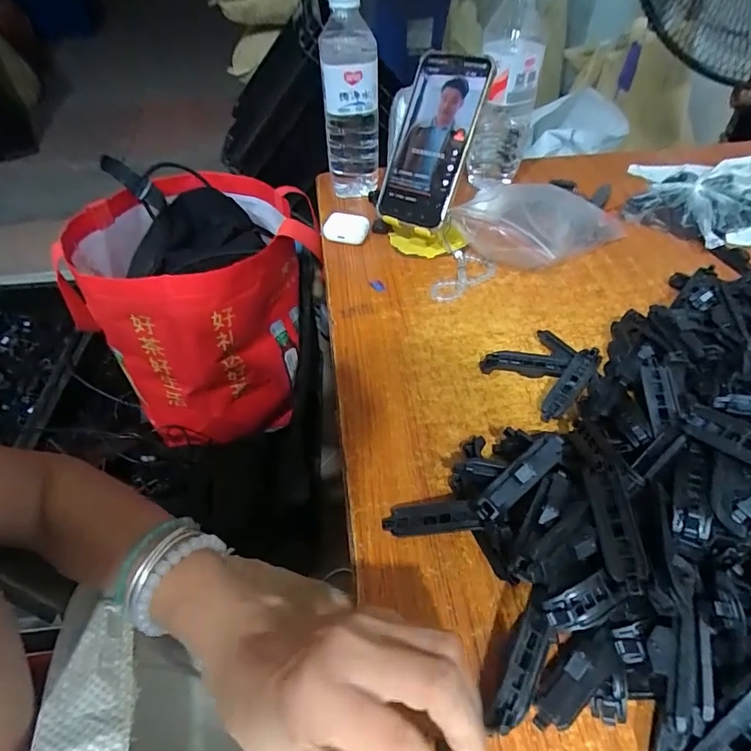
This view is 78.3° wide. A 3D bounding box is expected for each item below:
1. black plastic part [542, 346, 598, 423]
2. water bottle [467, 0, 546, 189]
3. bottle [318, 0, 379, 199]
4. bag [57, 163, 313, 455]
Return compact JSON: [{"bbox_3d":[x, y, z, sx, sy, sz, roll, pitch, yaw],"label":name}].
[{"bbox_3d":[0.154,0.008,0.366,0.020,0.008,0.070,33,79,31],"label":"black plastic part"},{"bbox_3d":[0.154,-0.335,0.542,0.067,0.216,0.062,9,48,9],"label":"water bottle"},{"bbox_3d":[-0.029,-0.305,0.521,0.064,0.212,0.062,-6,48,-4],"label":"bottle"},{"bbox_3d":[-0.247,-0.105,0.694,0.320,0.288,0.287,-9,48,-6],"label":"bag"}]

